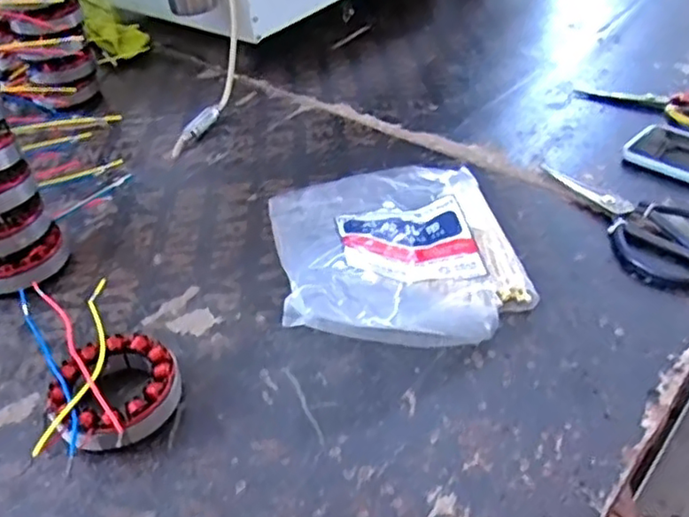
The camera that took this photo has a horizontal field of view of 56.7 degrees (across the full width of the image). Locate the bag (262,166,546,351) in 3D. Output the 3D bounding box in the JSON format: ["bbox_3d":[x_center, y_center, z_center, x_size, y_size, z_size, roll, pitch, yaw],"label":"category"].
[{"bbox_3d":[0.041,-0.023,0.551,0.203,0.058,0.252,-7,40,-3],"label":"bag"}]

